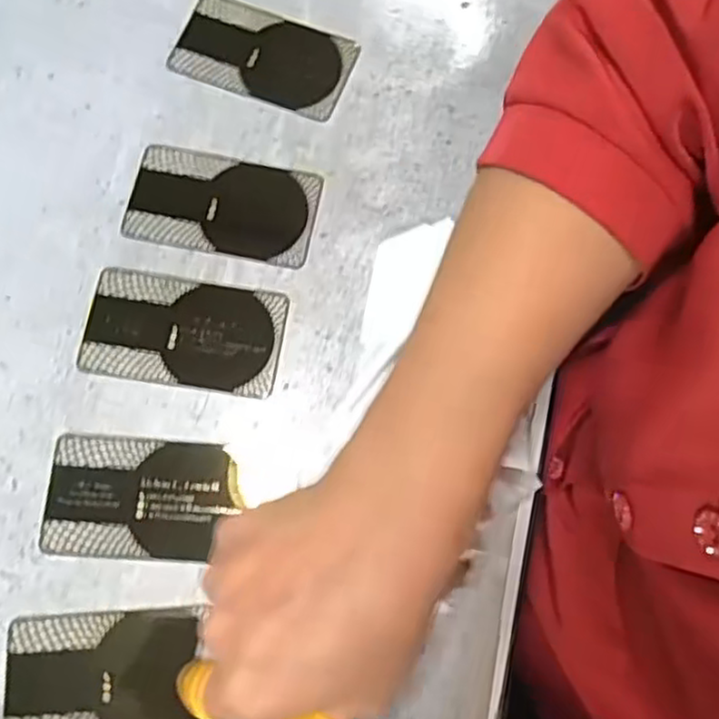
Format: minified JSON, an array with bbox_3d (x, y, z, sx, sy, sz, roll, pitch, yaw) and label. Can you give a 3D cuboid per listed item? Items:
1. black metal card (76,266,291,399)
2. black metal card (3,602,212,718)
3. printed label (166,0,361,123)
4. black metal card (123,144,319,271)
[{"bbox_3d":[-0.077,-0.013,0.318,0.085,0.004,0.048,9,74,1],"label":"black metal card"},{"bbox_3d":[-0.099,0.123,0.281,0.075,0.004,0.050,-4,74,-3],"label":"black metal card"},{"bbox_3d":[-0.048,-0.152,0.362,0.087,0.004,0.050,21,75,4],"label":"printed label"},{"bbox_3d":[-0.064,-0.073,0.336,0.086,0.004,0.049,11,74,1],"label":"black metal card"}]

